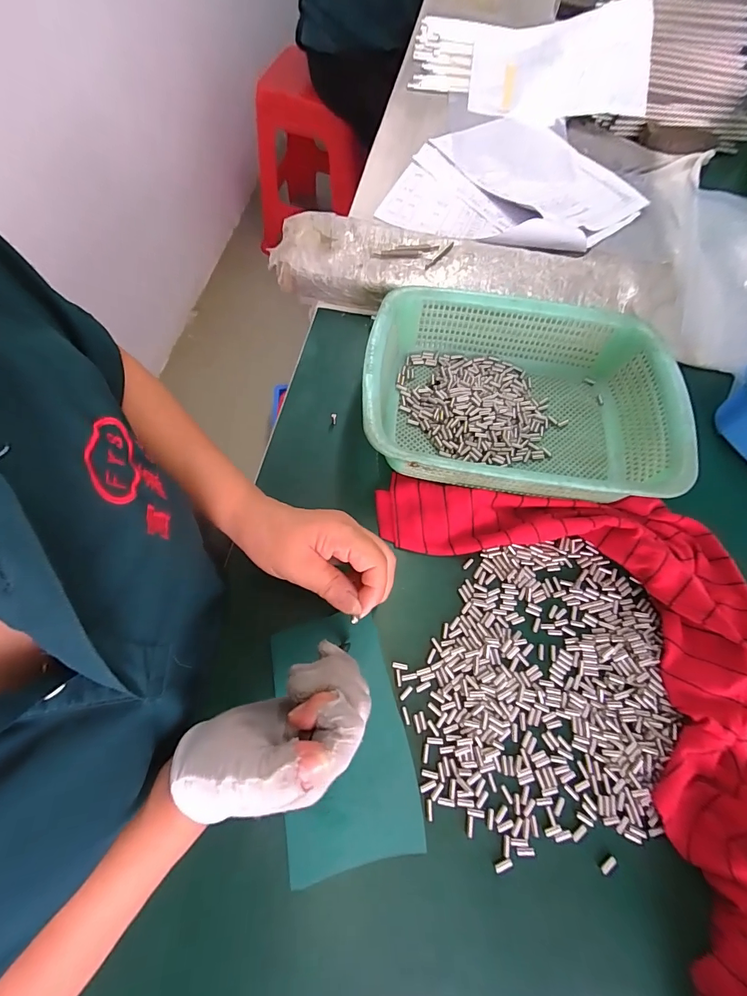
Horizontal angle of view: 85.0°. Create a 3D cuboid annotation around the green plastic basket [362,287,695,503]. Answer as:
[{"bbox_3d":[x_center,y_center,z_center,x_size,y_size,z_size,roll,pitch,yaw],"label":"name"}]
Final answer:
[{"bbox_3d":[0.142,-0.099,0.415,0.292,0.081,0.217,8,67,1],"label":"green plastic basket"}]

